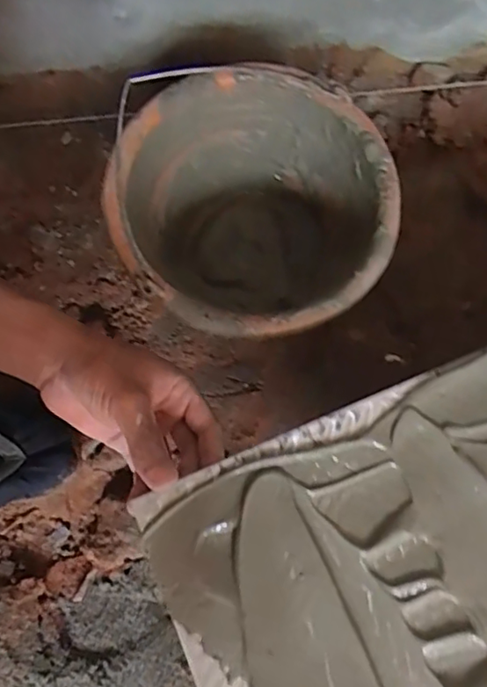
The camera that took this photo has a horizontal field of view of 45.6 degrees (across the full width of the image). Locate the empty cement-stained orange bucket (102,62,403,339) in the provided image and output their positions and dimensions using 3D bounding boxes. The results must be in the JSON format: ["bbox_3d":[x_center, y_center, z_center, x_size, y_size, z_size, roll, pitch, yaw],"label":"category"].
[{"bbox_3d":[0.011,-0.106,0.583,0.250,0.203,0.239,-1,69,3],"label":"empty cement-stained orange bucket"}]

